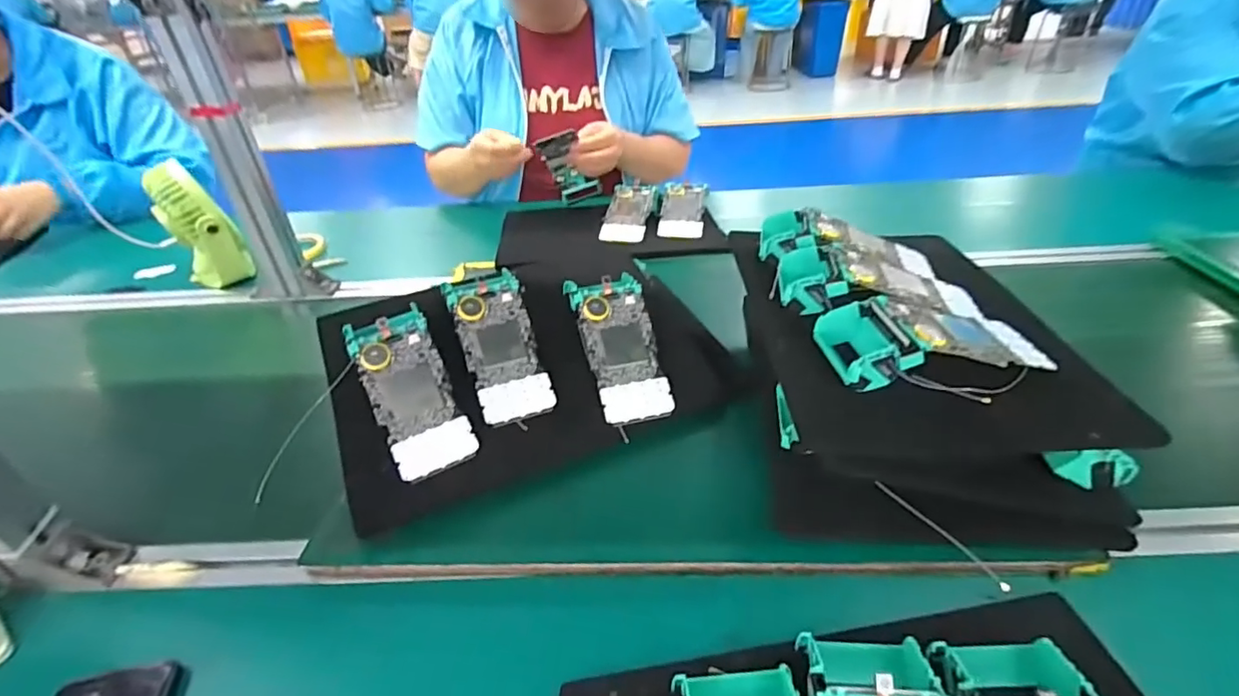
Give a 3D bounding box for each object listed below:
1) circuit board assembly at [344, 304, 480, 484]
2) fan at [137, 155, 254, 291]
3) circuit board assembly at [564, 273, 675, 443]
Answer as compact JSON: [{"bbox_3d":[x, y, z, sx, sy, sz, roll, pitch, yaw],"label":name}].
[{"bbox_3d":[-0.183,0.038,0.507,0.068,0.015,0.154,-22,73,-24],"label":"circuit board assembly"},{"bbox_3d":[-0.598,-0.170,0.820,0.082,0.164,0.119,-27,42,-30],"label":"fan"},{"bbox_3d":[0.000,-0.003,0.557,0.068,0.024,0.160,-12,68,-12],"label":"circuit board assembly"}]

